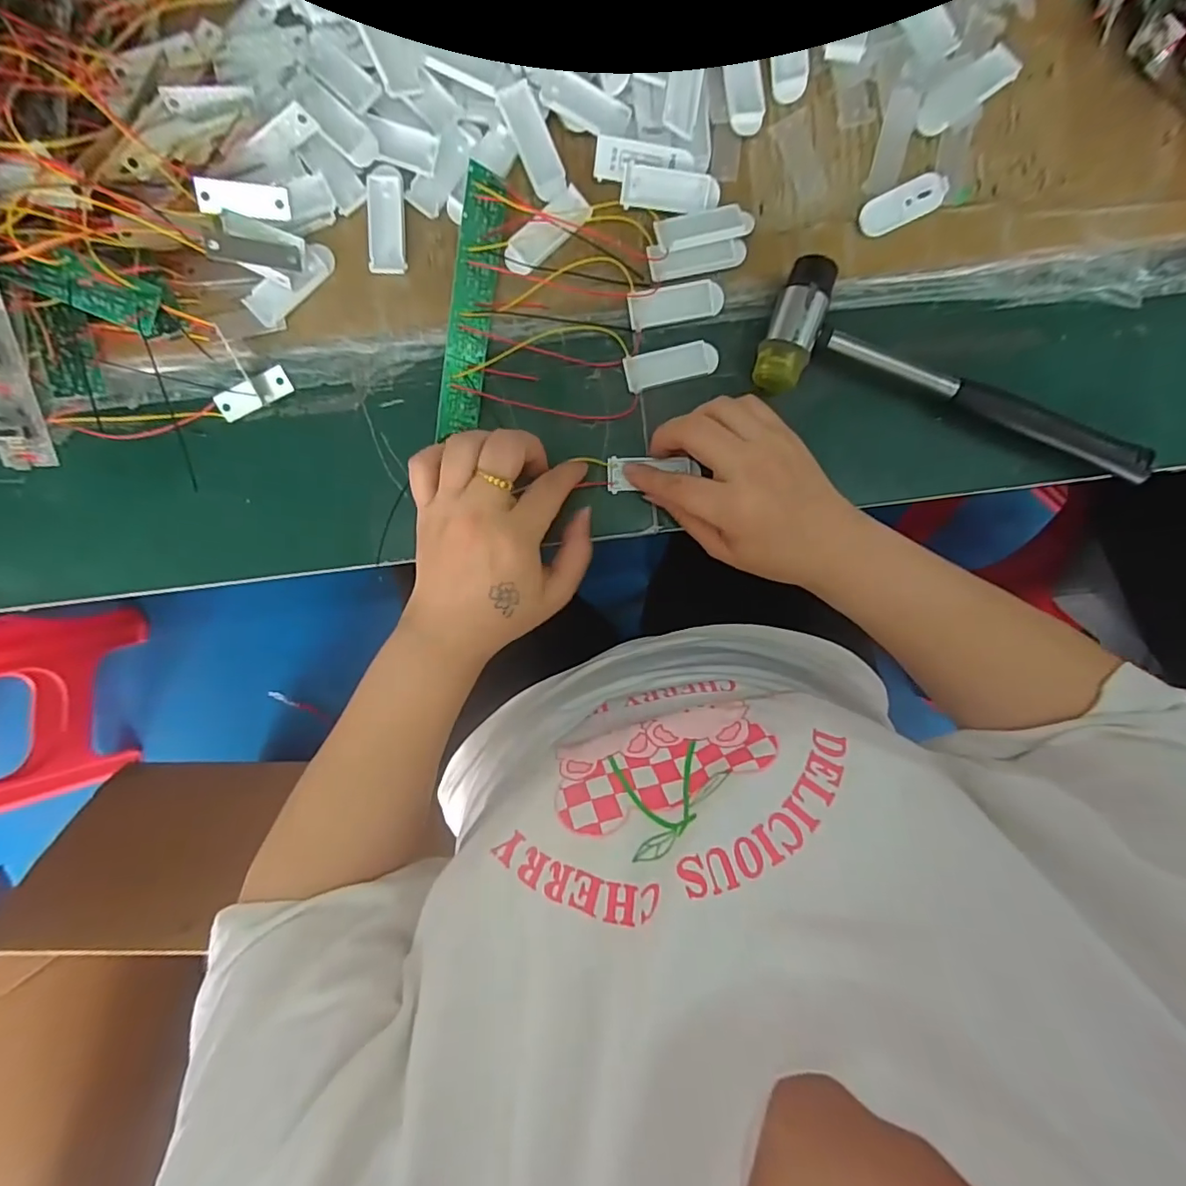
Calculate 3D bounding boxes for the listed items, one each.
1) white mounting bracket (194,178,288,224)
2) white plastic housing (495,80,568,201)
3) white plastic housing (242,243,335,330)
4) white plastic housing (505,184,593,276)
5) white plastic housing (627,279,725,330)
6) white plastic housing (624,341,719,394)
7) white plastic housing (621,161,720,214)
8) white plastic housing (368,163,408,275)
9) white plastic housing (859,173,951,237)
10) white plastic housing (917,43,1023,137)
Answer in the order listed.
[{"bbox_3d":[-0.195,-0.219,0.301,0.045,0.006,0.020,-4,98,-17],"label":"white mounting bracket"},{"bbox_3d":[-0.034,-0.259,0.309,0.020,0.009,0.057,-25,98,2],"label":"white plastic housing"},{"bbox_3d":[-0.178,-0.183,0.317,0.057,0.010,0.020,-45,93,3],"label":"white plastic housing"},{"bbox_3d":[-0.028,-0.213,0.317,0.057,0.004,0.019,-42,93,3],"label":"white plastic housing"},{"bbox_3d":[0.051,-0.175,0.326,0.057,0.006,0.021,-11,94,1],"label":"white plastic housing"},{"bbox_3d":[0.049,-0.141,0.332,0.057,0.004,0.021,-14,94,1],"label":"white plastic housing"},{"bbox_3d":[0.046,-0.237,0.315,0.057,0.004,0.019,6,94,0],"label":"white plastic housing"},{"bbox_3d":[-0.120,-0.218,0.314,0.021,0.007,0.057,4,94,0],"label":"white plastic housing"},{"bbox_3d":[0.185,-0.231,0.319,0.050,0.006,0.021,-23,94,2],"label":"white plastic housing"},{"bbox_3d":[0.216,-0.290,0.310,0.064,0.010,0.021,-34,93,2],"label":"white plastic housing"}]

